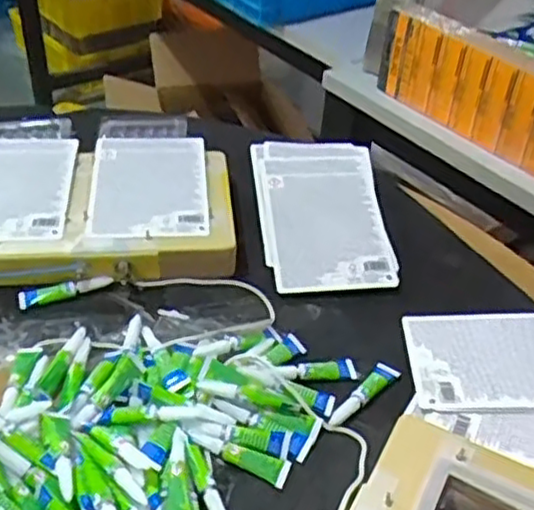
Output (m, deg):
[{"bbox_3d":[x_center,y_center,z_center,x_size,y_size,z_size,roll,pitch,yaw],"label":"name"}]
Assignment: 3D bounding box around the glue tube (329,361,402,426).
[{"bbox_3d":[0.079,0.110,0.570,0.019,0.007,0.078,30,46,29],"label":"glue tube"}]

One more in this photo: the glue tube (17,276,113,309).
[{"bbox_3d":[-0.183,0.033,0.643,0.083,0.017,0.015,-5,40,-10],"label":"glue tube"}]

